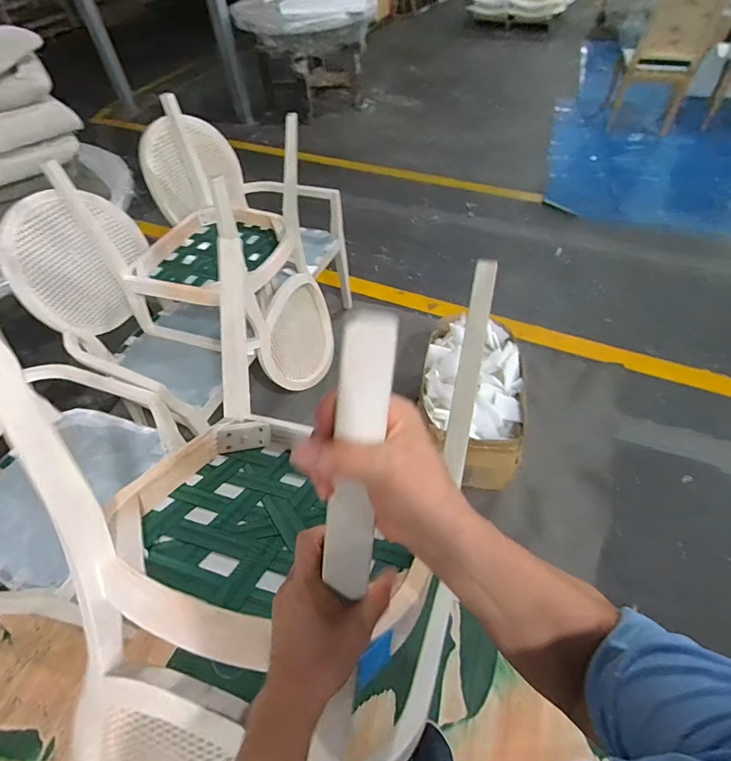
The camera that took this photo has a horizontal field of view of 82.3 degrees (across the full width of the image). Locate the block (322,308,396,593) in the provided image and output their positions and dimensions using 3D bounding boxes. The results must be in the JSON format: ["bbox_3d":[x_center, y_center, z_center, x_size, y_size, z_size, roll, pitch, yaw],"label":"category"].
[{"bbox_3d":[-0.007,0.069,0.302,0.034,0.255,0.018,13,33,13],"label":"block"}]

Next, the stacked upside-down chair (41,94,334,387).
[{"bbox_3d":[-0.512,-0.407,1.551,0.594,0.868,0.523,17,55,16],"label":"stacked upside-down chair"}]

